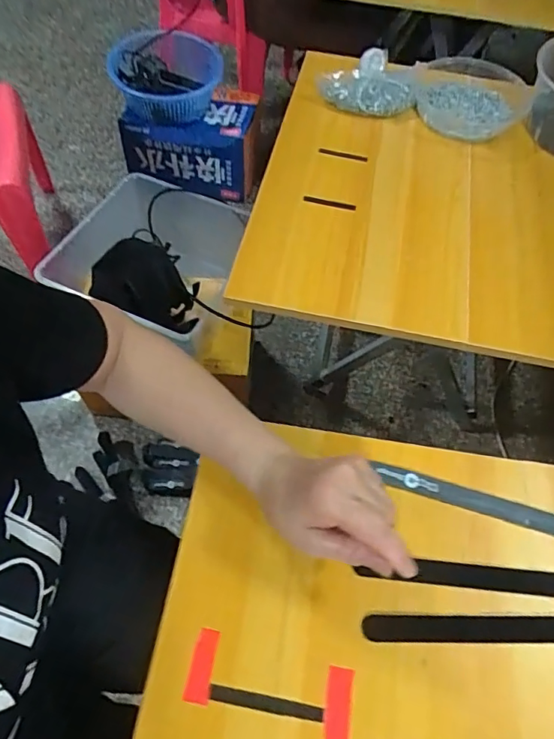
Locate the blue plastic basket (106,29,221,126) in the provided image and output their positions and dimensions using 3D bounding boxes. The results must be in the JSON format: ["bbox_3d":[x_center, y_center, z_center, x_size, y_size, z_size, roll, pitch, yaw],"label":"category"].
[{"bbox_3d":[-0.275,-0.745,1.297,0.281,0.122,0.278,-10,59,-9],"label":"blue plastic basket"}]

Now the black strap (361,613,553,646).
[{"bbox_3d":[0.169,0.206,0.404,0.198,0.004,0.022,2,58,-1],"label":"black strap"}]

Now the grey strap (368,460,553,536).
[{"bbox_3d":[0.180,0.120,0.457,0.193,0.005,0.023,16,68,4],"label":"grey strap"}]

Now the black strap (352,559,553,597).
[{"bbox_3d":[0.167,0.174,0.425,0.193,0.004,0.022,5,60,0],"label":"black strap"}]

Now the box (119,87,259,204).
[{"bbox_3d":[-0.221,-0.629,1.397,0.338,0.188,0.241,15,59,7],"label":"box"}]

